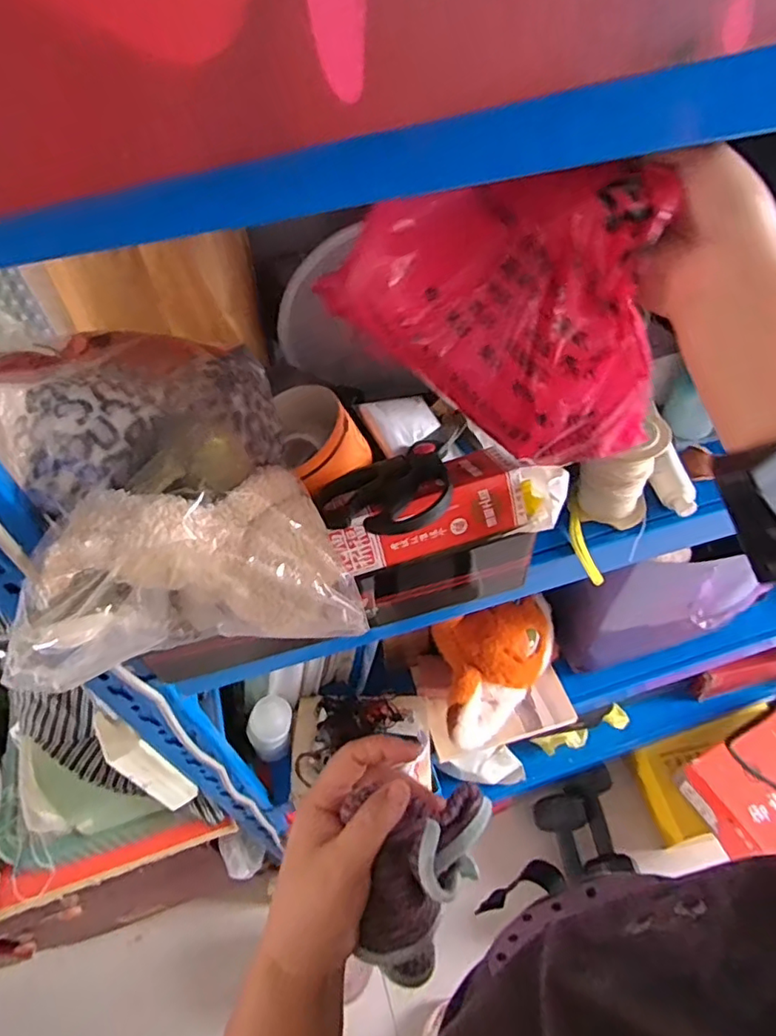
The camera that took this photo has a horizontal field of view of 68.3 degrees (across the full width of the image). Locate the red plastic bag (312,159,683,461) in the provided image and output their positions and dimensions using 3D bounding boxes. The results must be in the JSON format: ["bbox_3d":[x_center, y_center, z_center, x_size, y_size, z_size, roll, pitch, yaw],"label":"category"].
[{"bbox_3d":[0.052,-0.117,0.325,0.202,0.134,0.067,16,56,15],"label":"red plastic bag"}]

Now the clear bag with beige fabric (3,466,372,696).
[{"bbox_3d":[-0.103,0.033,0.299,0.154,0.080,0.089,-22,55,-13],"label":"clear bag with beige fabric"}]

